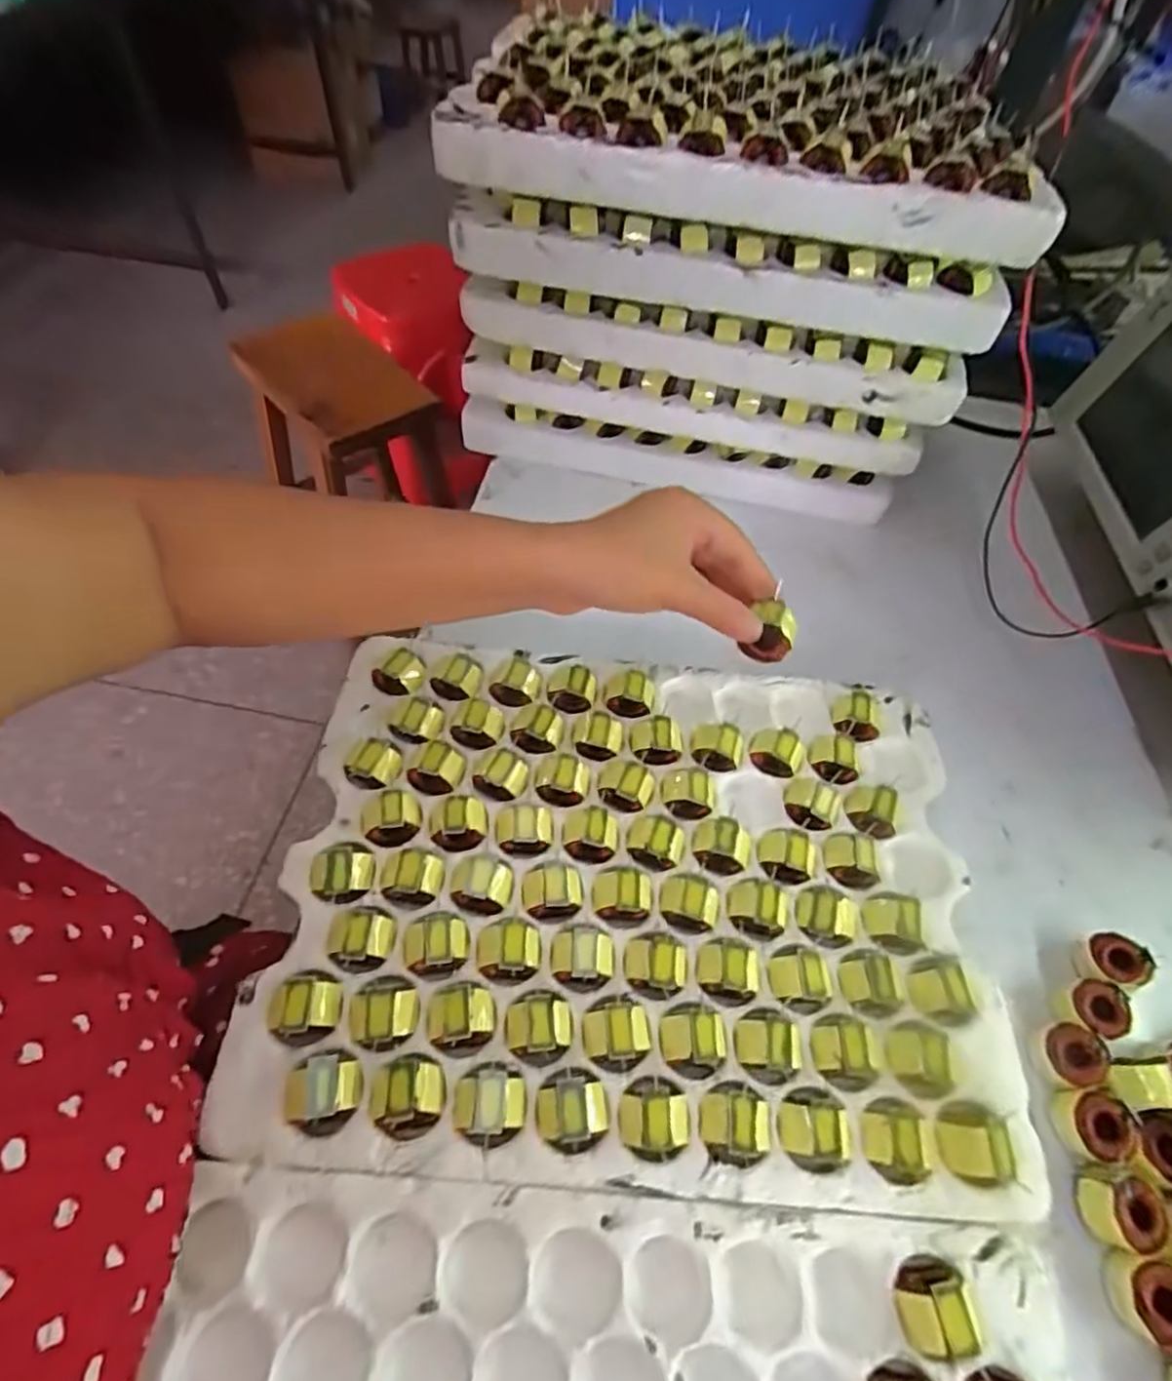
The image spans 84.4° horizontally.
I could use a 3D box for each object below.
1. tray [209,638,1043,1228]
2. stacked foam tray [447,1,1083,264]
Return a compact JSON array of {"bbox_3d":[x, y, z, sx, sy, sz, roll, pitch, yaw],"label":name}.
[{"bbox_3d":[0.029,0.107,0.366,0.364,0.045,0.280,6,56,-1],"label":"tray"},{"bbox_3d":[0.104,-0.386,0.439,0.366,0.047,0.227,8,56,1],"label":"stacked foam tray"}]

